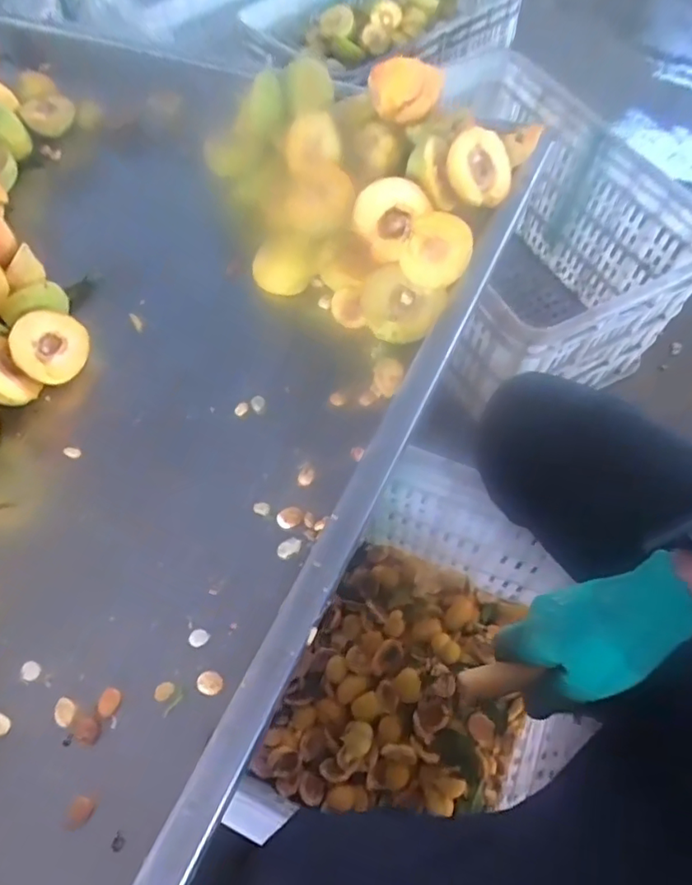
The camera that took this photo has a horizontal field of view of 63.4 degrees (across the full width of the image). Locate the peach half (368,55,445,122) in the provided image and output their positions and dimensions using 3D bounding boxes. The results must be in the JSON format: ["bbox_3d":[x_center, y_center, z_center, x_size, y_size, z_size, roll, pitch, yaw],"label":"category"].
[{"bbox_3d":[0.053,-0.318,0.489,0.058,0.065,0.033,1,81,-21],"label":"peach half"}]

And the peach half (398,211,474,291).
[{"bbox_3d":[0.072,-0.152,0.443,0.053,0.042,0.037,14,60,9],"label":"peach half"}]

